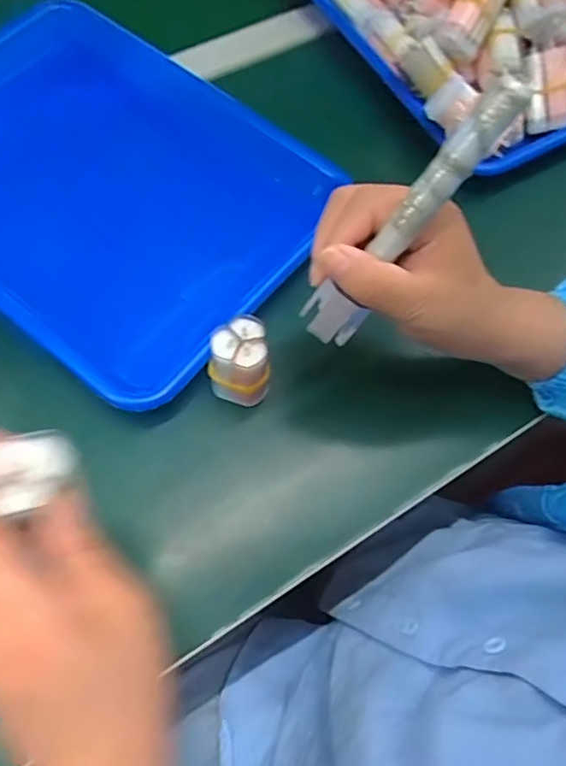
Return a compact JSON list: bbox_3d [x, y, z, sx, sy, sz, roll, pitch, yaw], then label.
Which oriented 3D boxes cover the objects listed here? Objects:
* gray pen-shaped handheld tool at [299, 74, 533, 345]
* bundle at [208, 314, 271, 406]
[{"bbox_3d":[0.059,-0.078,0.289,0.026,0.149,0.020,50,34,18],"label":"gray pen-shaped handheld tool"},{"bbox_3d":[-0.028,-0.012,0.378,0.036,0.063,0.034,-5,66,-5],"label":"bundle"}]

